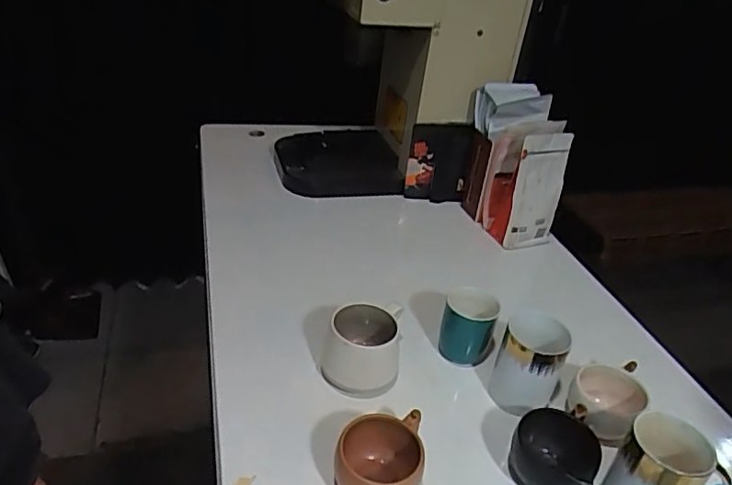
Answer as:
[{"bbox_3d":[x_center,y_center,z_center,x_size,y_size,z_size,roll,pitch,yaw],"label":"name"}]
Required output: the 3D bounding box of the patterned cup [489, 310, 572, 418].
[{"bbox_3d":[0.181,0.144,0.642,0.080,0.101,0.065,24,38,24],"label":"patterned cup"}]

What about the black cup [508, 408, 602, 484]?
[{"bbox_3d":[0.189,0.216,0.569,0.081,0.056,0.072,24,38,24],"label":"black cup"}]

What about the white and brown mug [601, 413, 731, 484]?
[{"bbox_3d":[0.275,0.223,0.537,0.081,0.094,0.078,-13,38,-26],"label":"white and brown mug"}]

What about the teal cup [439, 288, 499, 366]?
[{"bbox_3d":[0.126,0.101,0.706,0.061,0.086,0.056,4,34,-3],"label":"teal cup"}]

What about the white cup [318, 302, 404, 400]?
[{"bbox_3d":[-0.005,0.118,0.668,0.092,0.072,0.106,9,34,4],"label":"white cup"}]

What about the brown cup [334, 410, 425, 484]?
[{"bbox_3d":[0.012,0.209,0.539,0.081,0.063,0.080,4,34,-3],"label":"brown cup"}]

